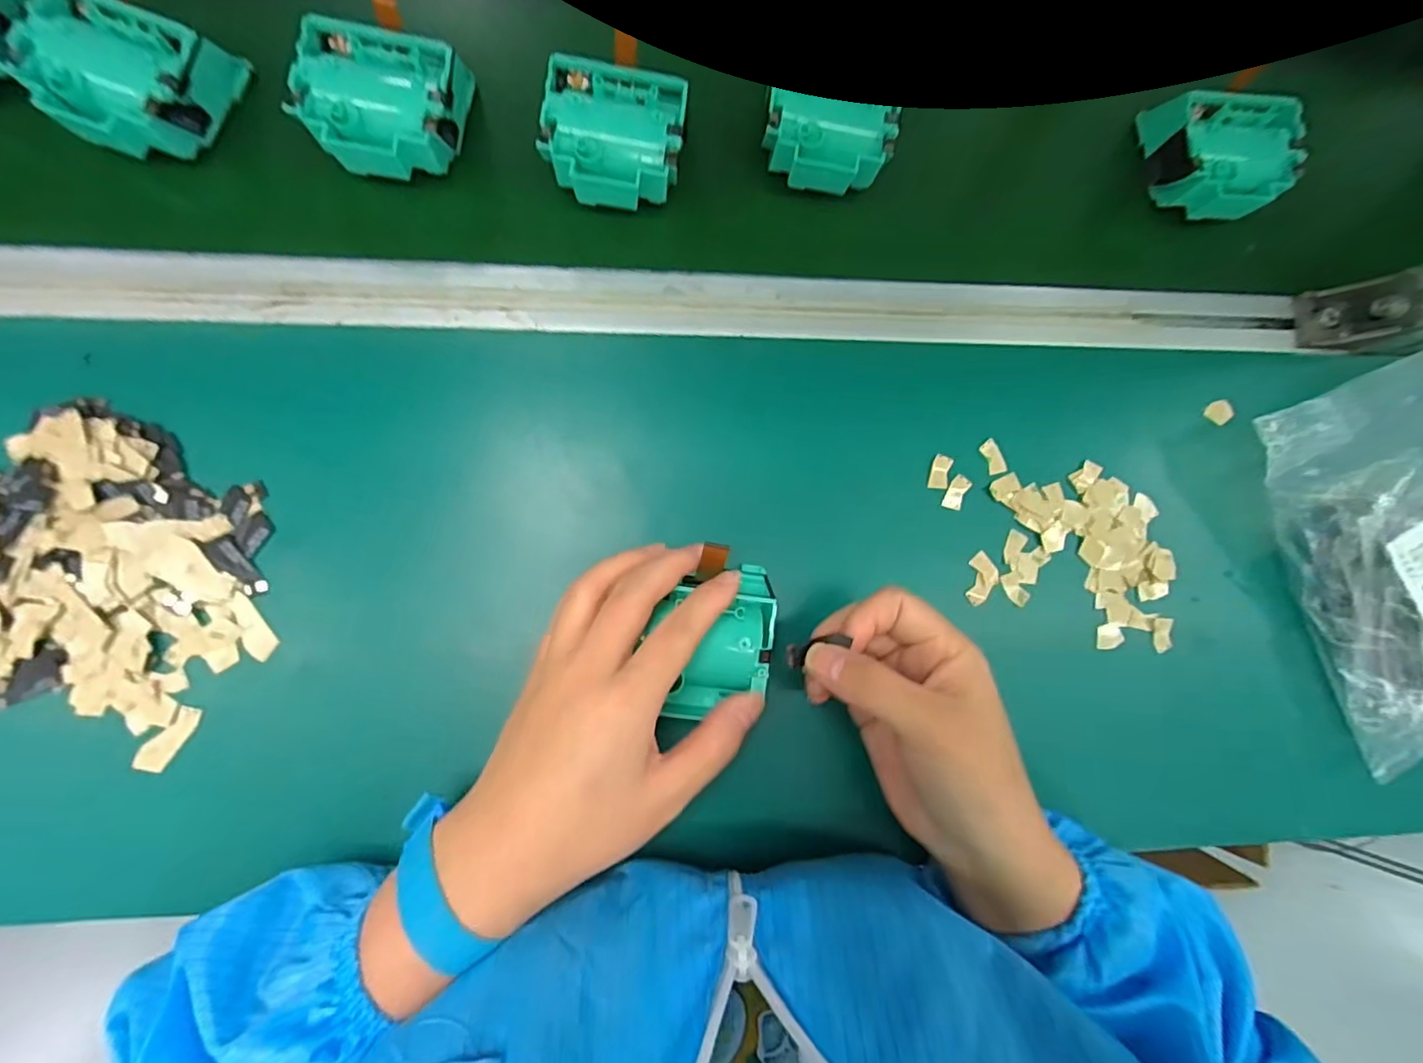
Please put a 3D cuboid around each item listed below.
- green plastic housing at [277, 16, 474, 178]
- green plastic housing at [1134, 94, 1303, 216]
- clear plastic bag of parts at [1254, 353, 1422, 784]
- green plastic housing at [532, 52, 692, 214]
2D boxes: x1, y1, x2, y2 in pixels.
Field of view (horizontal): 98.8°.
[{"bbox_3d":[-0.174,-0.227,0.330,0.074,0.042,0.069,10,86,-4],"label":"green plastic housing"},{"bbox_3d":[0.307,-0.227,0.370,0.077,0.039,0.077,7,79,-1],"label":"green plastic housing"},{"bbox_3d":[0.397,0.010,0.349,0.146,0.049,0.202,-21,89,-6],"label":"clear plastic bag of parts"},{"bbox_3d":[-0.053,-0.214,0.338,0.072,0.036,0.065,8,86,-4],"label":"green plastic housing"}]

